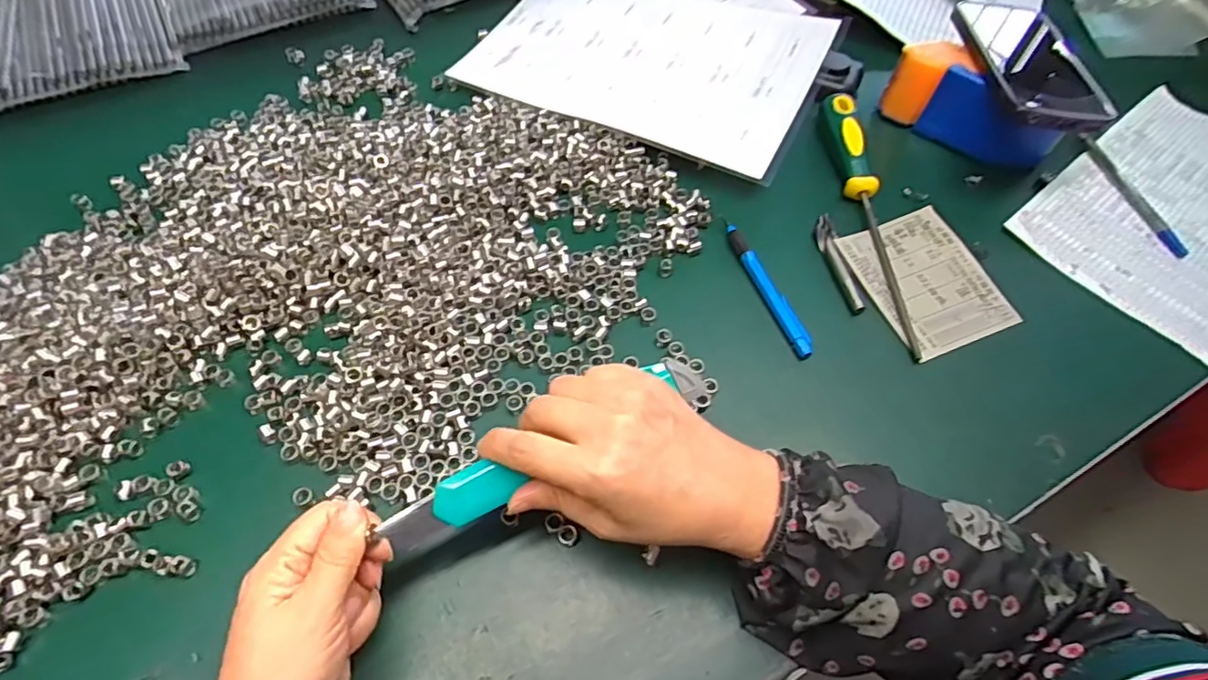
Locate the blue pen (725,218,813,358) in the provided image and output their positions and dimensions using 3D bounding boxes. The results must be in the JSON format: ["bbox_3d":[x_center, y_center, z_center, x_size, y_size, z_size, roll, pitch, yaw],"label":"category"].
[{"bbox_3d":[0.114,-0.039,0.425,0.009,0.011,0.119,-16,61,-10],"label":"blue pen"}]

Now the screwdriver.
[{"bbox_3d":[0.197,-0.102,0.454,0.023,0.022,0.243,0,59,-1],"label":"screwdriver"}]

